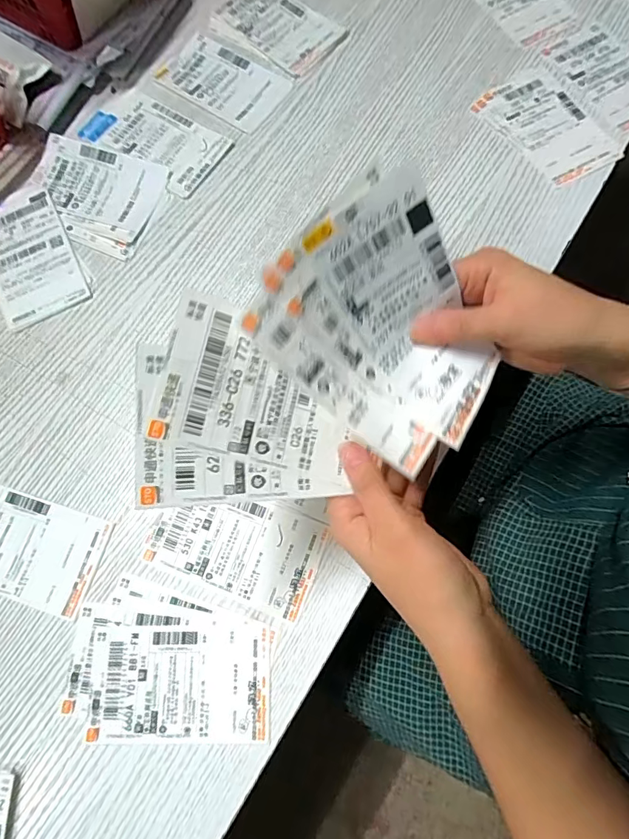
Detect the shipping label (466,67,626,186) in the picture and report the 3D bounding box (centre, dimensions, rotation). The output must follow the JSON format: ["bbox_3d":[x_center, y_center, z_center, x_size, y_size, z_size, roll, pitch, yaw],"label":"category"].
[{"bbox_3d":[0.227,-0.284,0.437,0.078,0.004,0.130,-34,77,-7],"label":"shipping label"}]

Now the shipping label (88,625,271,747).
[{"bbox_3d":[-0.096,0.189,0.321,0.129,0.004,0.072,-1,75,2],"label":"shipping label"}]

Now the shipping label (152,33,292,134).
[{"bbox_3d":[-0.097,-0.352,0.467,0.128,0.005,0.076,34,79,10],"label":"shipping label"}]

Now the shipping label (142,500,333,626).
[{"bbox_3d":[-0.060,0.095,0.345,0.126,0.004,0.073,19,77,7],"label":"shipping label"}]

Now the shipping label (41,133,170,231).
[{"bbox_3d":[-0.210,-0.230,0.435,0.129,0.007,0.073,20,77,7],"label":"shipping label"}]

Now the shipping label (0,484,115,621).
[{"bbox_3d":[-0.230,0.099,0.352,0.127,0.004,0.075,17,77,6],"label":"shipping label"}]

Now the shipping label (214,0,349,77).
[{"bbox_3d":[-0.039,-0.423,0.483,0.132,0.006,0.078,41,80,11],"label":"shipping label"}]

